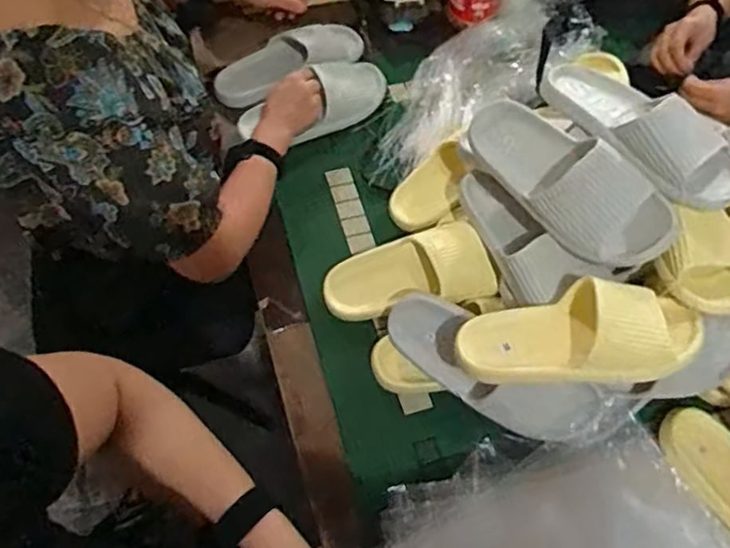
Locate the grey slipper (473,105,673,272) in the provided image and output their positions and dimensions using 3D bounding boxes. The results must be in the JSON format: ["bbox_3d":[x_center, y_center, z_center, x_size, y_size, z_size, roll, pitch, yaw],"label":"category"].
[{"bbox_3d":[0.248,-0.111,0.758,0.112,0.078,0.266,-49,63,15],"label":"grey slipper"}]

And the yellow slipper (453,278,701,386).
[{"bbox_3d":[0.233,0.067,0.683,0.265,0.065,0.113,-8,63,9],"label":"yellow slipper"}]

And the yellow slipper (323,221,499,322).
[{"bbox_3d":[0.055,-0.001,0.846,0.222,0.058,0.102,-14,64,11],"label":"yellow slipper"}]

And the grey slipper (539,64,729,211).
[{"bbox_3d":[0.331,-0.184,0.744,0.116,0.080,0.261,-25,54,-15],"label":"grey slipper"}]

